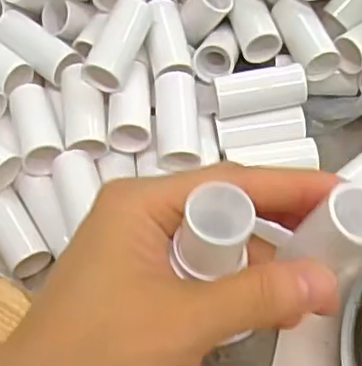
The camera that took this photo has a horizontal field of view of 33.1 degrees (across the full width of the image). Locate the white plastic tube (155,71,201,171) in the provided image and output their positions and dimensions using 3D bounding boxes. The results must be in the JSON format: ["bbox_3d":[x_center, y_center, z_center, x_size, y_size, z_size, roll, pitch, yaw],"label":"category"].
[{"bbox_3d":[-0.001,-0.029,0.301,0.021,0.018,0.052,-2,63,0],"label":"white plastic tube"}]

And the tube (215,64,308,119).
[{"bbox_3d":[0.040,-0.045,0.307,0.045,0.016,0.018,-8,63,-3],"label":"tube"}]

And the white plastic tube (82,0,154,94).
[{"bbox_3d":[-0.031,-0.069,0.304,0.019,0.017,0.048,17,64,9],"label":"white plastic tube"}]

